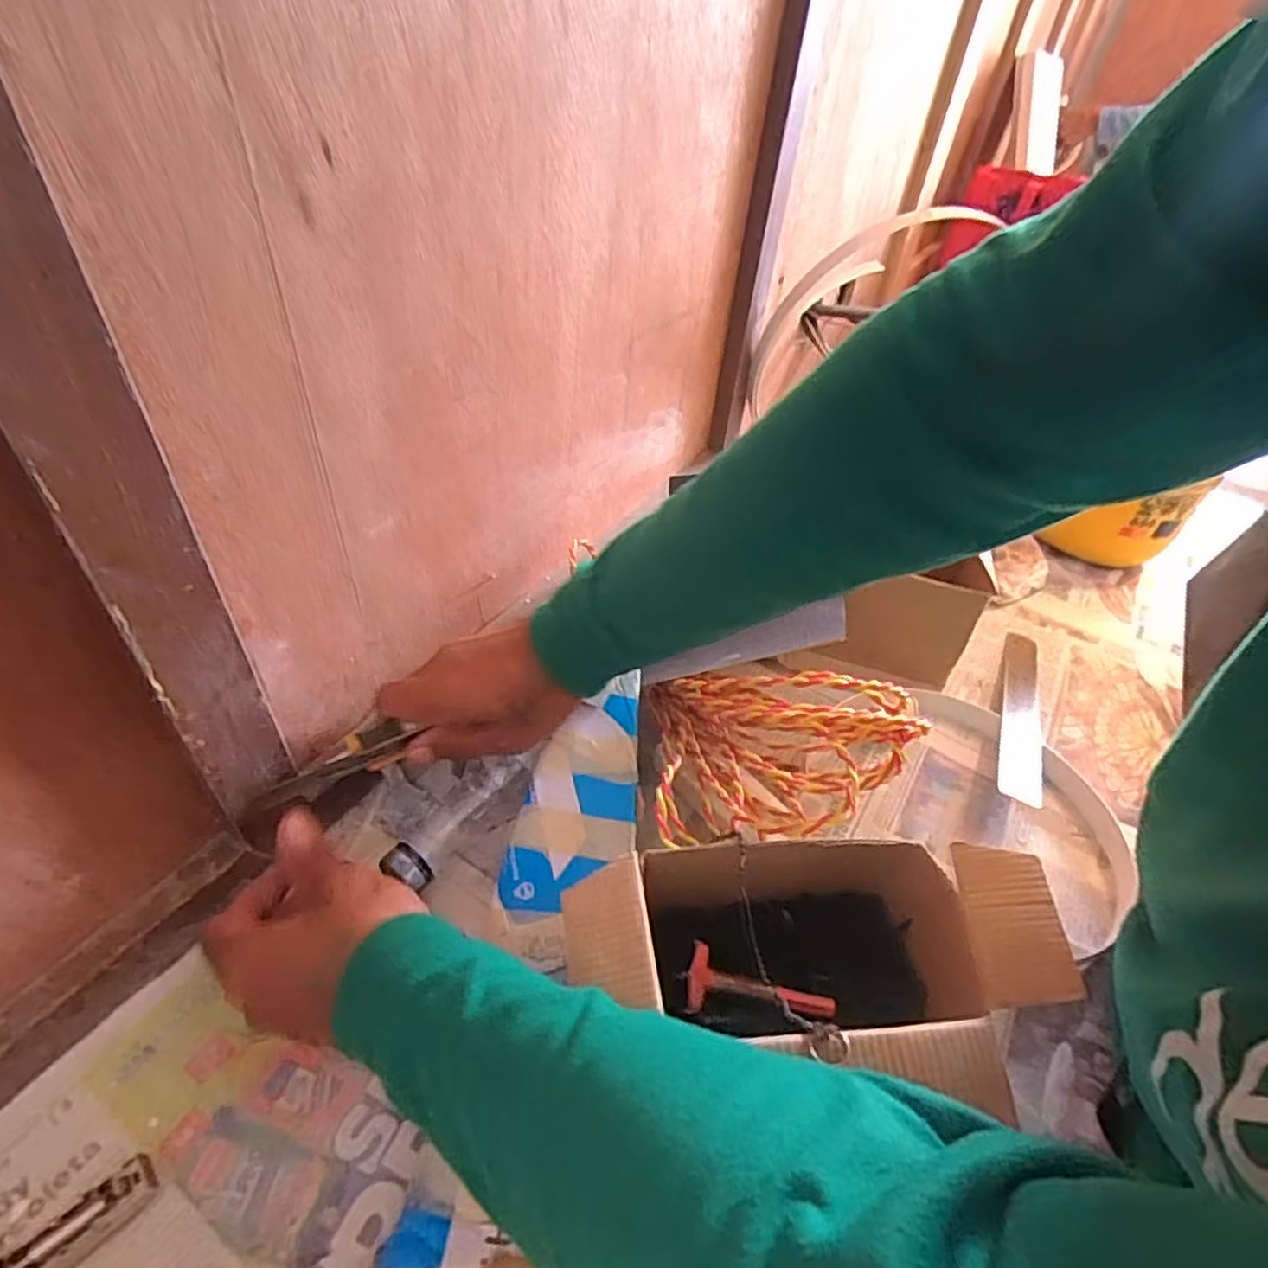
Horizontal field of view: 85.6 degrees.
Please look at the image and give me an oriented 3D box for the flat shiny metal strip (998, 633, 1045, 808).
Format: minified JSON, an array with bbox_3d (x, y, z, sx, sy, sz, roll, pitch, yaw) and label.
[{"bbox_3d":[0.327,0.063,0.578,0.030,0.006,0.201,19,44,13],"label":"flat shiny metal strip"}]

